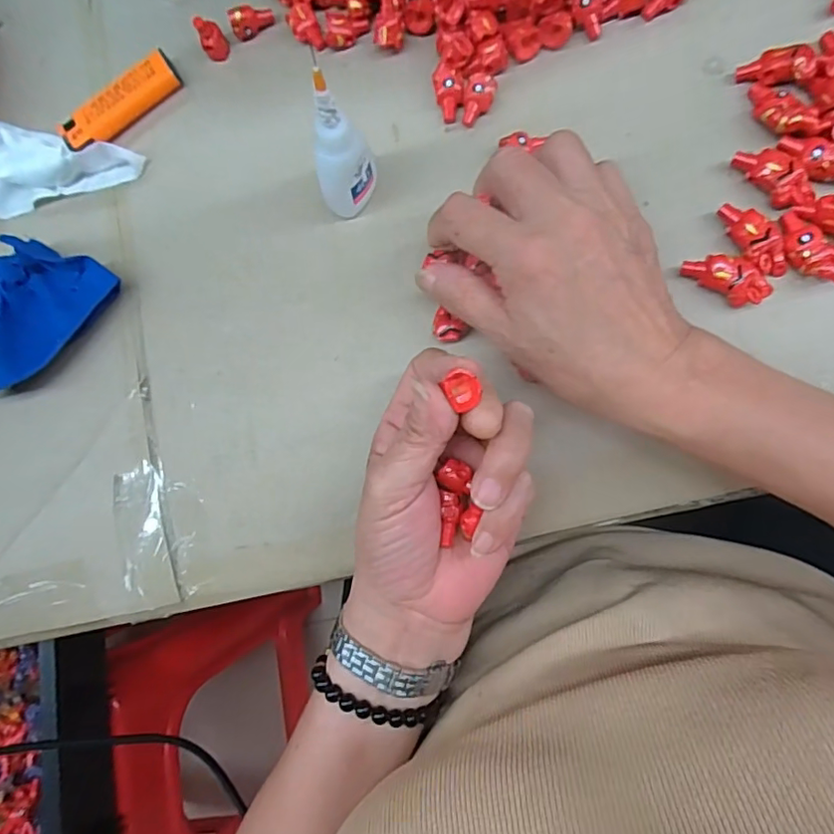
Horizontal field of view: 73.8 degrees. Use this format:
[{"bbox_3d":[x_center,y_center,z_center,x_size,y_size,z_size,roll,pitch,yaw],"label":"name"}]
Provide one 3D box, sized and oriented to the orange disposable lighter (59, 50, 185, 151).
[{"bbox_3d":[-0.179,-0.188,0.335,0.078,0.009,0.025,-34,79,4],"label":"orange disposable lighter"}]

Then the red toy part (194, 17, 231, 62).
[{"bbox_3d":[-0.124,-0.227,0.333,0.015,0.025,0.013,-35,79,4],"label":"red toy part"}]

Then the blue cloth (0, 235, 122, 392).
[{"bbox_3d":[-0.230,-0.067,0.321,0.084,0.023,0.091,40,91,11],"label":"blue cloth"}]

